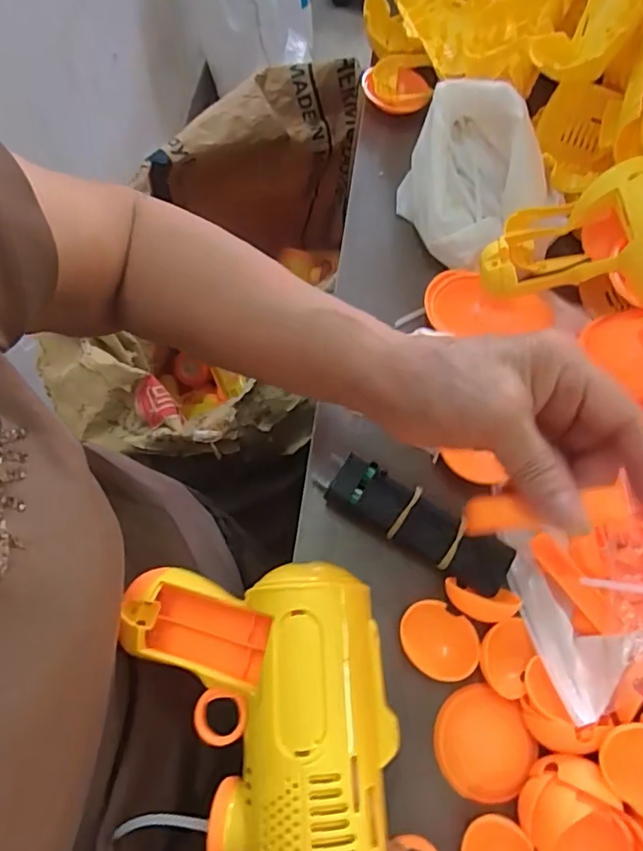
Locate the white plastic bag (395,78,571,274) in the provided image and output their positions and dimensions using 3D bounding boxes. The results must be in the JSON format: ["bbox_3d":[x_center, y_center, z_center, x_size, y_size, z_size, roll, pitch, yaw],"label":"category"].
[{"bbox_3d":[0.110,-0.170,0.371,0.105,0.064,0.112,14,69,3],"label":"white plastic bag"}]

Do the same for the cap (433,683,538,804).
[{"bbox_3d":[0.084,0.164,0.278,0.046,0.012,0.050,1,69,-2],"label":"cap"}]

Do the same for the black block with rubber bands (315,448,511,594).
[{"bbox_3d":[0.054,0.056,0.309,0.112,0.019,0.032,30,71,9],"label":"black block with rubber bands"}]

